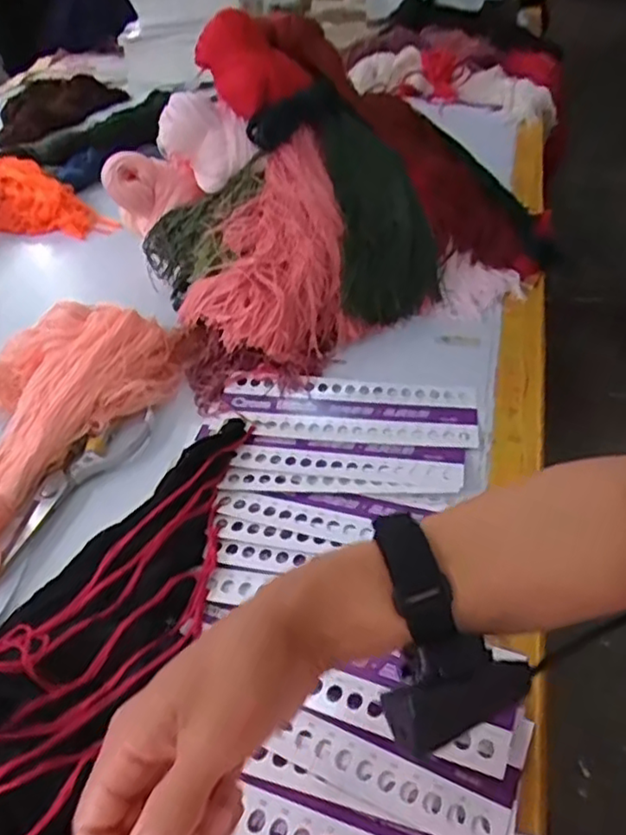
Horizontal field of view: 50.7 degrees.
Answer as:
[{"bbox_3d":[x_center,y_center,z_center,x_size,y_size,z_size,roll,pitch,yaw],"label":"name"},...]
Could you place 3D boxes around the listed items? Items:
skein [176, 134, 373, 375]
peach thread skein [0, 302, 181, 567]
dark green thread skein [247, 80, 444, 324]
[{"bbox_3d":[-0.028,-0.159,0.679,0.181,0.160,0.143,-33,49,-30],"label":"skein"},{"bbox_3d":[-0.271,0.000,0.585,0.196,0.055,0.329,12,43,17],"label":"peach thread skein"},{"bbox_3d":[0.045,-0.243,0.725,0.163,0.056,0.270,-24,85,-22],"label":"dark green thread skein"}]

